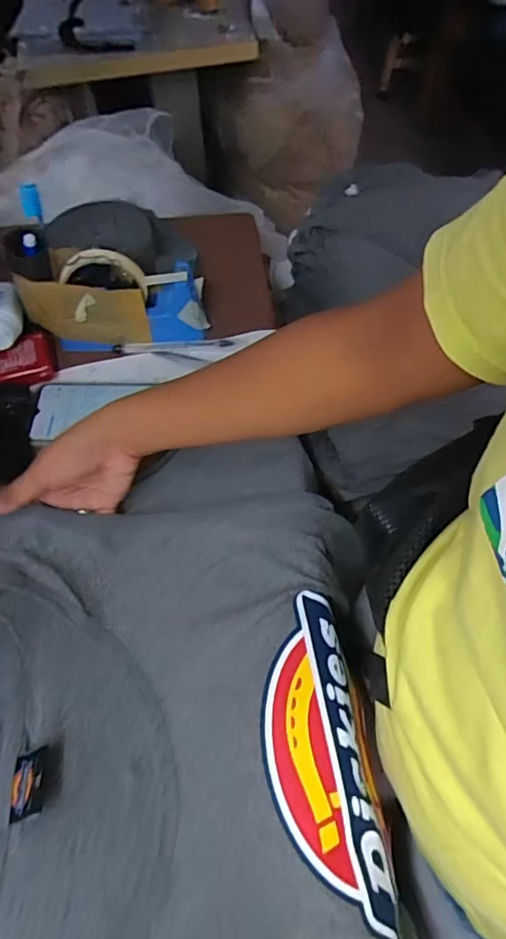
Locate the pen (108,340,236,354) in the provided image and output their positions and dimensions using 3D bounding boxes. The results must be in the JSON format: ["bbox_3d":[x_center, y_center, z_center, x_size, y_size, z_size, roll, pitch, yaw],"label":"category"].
[{"bbox_3d":[-0.090,-0.137,0.584,0.132,0.008,0.009,-3,60,1],"label":"pen"}]

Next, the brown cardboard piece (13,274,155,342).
[{"bbox_3d":[-0.177,-0.166,0.555,0.133,0.072,0.021,6,54,-5],"label":"brown cardboard piece"}]

